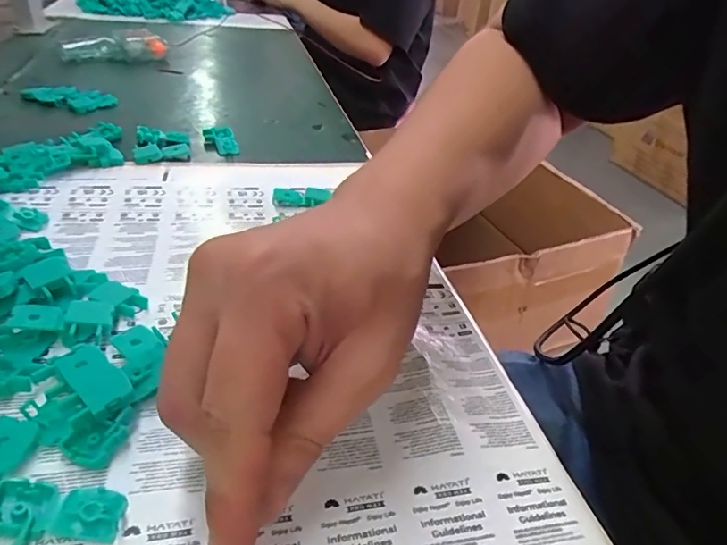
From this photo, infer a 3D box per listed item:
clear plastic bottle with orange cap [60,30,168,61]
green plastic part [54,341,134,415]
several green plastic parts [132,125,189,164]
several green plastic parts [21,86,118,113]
[{"bbox_3d":[-0.308,-0.279,0.642,0.121,0.031,0.038,-16,41,-30],"label":"clear plastic bottle with orange cap"},{"bbox_3d":[-0.114,0.043,0.217,0.044,0.004,0.017,26,46,37],"label":"green plastic part"},{"bbox_3d":[-0.171,-0.110,0.439,0.044,0.012,0.054,-6,37,-19],"label":"several green plastic parts"},{"bbox_3d":[-0.295,-0.174,0.513,0.086,0.016,0.031,10,35,3],"label":"several green plastic parts"}]

